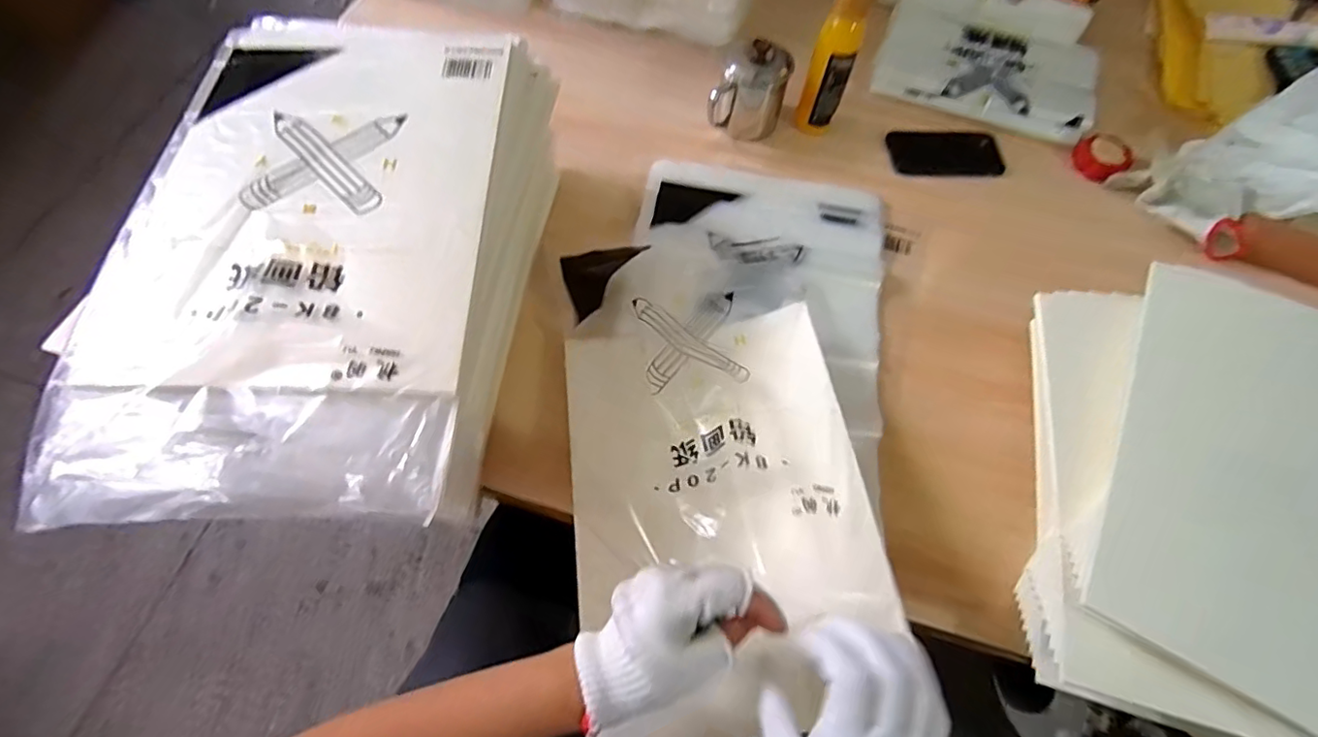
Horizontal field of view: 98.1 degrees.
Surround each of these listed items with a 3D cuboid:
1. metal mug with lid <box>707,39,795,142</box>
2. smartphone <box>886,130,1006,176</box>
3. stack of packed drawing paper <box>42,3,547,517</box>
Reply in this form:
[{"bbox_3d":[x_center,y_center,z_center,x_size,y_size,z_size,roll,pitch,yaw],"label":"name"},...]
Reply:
[{"bbox_3d":[0.119,-0.359,0.744,0.089,0.116,0.092,16,65,5],"label":"metal mug with lid"},{"bbox_3d":[0.386,-0.287,0.768,0.148,0.013,0.085,-3,65,-4],"label":"smartphone"},{"bbox_3d":[-0.271,-0.085,0.519,0.282,0.173,0.460,4,64,0],"label":"stack of packed drawing paper"}]

